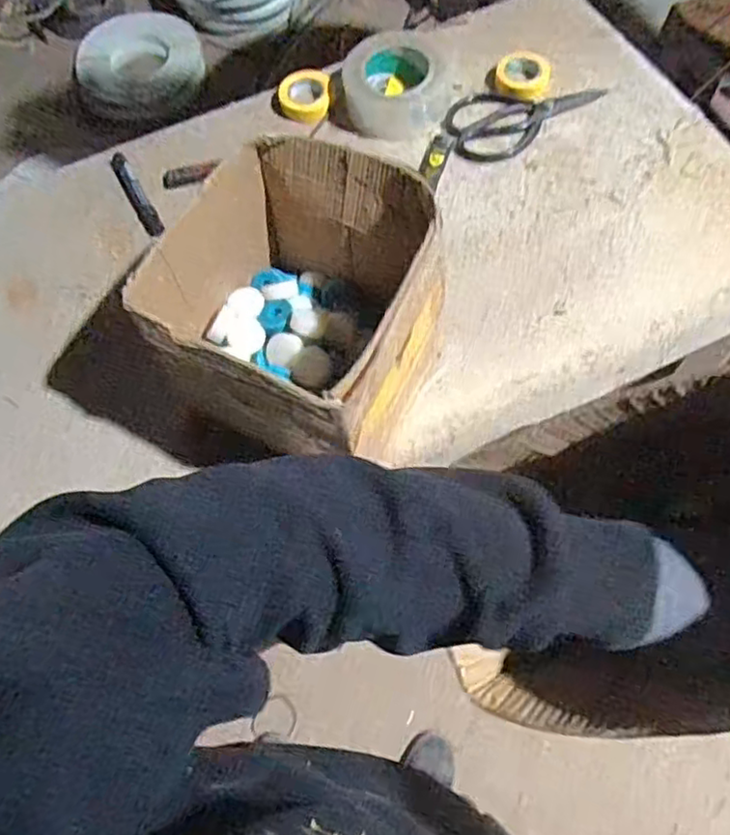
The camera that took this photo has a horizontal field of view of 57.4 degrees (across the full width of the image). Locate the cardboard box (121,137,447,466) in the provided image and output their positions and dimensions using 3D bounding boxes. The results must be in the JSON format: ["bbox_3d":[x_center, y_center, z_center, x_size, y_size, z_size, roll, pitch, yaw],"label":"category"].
[{"bbox_3d":[-0.049,-0.090,0.574,0.204,0.179,0.215,24,68,10],"label":"cardboard box"}]

